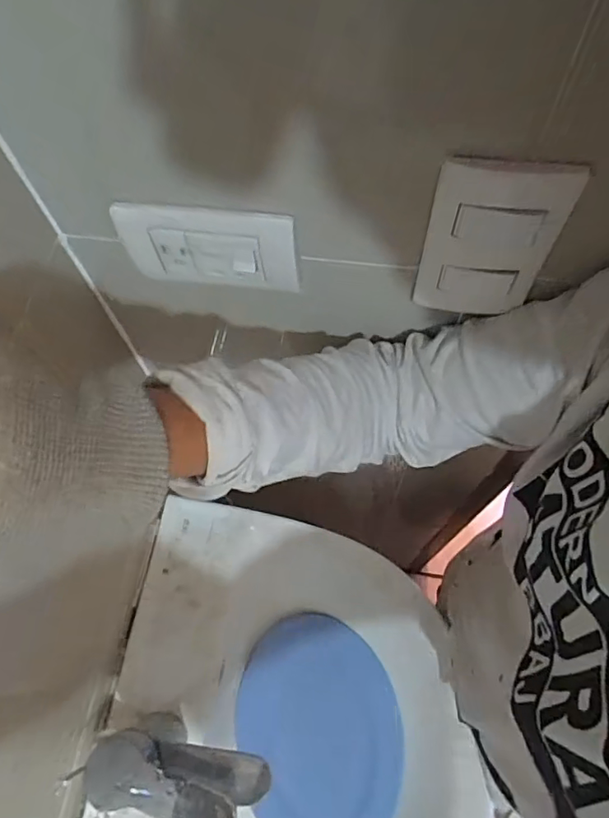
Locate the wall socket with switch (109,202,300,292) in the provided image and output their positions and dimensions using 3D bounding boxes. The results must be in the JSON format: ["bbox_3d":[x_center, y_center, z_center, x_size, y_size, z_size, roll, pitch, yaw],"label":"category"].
[{"bbox_3d":[-0.062,-0.101,0.350,0.113,0.064,0.011,6,66,6],"label":"wall socket with switch"}]

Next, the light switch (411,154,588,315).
[{"bbox_3d":[0.102,-0.091,0.306,0.067,0.109,0.008,6,66,5],"label":"light switch"}]

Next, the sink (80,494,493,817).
[{"bbox_3d":[-0.011,0.382,0.595,0.376,0.194,0.458,7,66,6],"label":"sink"}]

